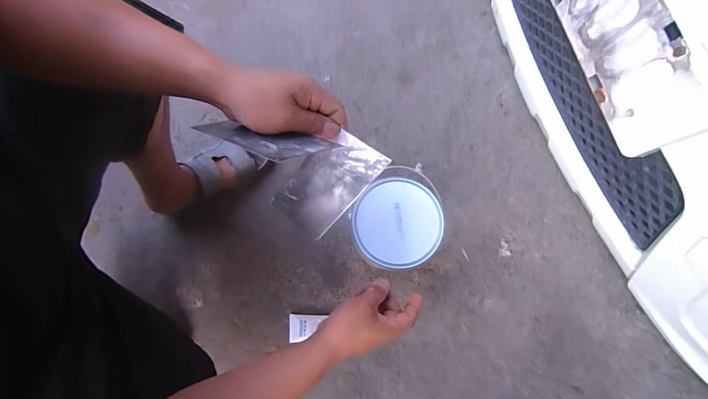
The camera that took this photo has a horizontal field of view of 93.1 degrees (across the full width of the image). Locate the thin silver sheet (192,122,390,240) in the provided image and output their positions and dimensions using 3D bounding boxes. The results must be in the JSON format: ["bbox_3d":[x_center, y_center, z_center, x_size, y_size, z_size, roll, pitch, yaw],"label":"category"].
[{"bbox_3d":[-0.032,-0.016,0.377,0.071,0.005,0.134,41,114,-4],"label":"thin silver sheet"}]

